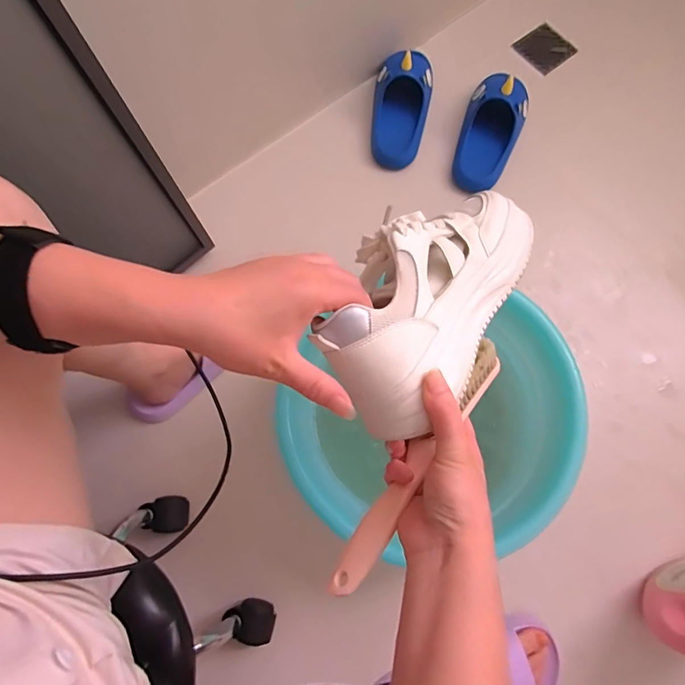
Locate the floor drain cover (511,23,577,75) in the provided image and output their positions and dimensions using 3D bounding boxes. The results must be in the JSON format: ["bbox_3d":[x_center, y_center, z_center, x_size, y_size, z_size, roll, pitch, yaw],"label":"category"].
[{"bbox_3d":[0.390,-0.567,0.871,0.089,0.007,0.089,-37,78,-10],"label":"floor drain cover"}]

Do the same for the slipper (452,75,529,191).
[{"bbox_3d":[0.252,-0.361,0.773,0.100,0.085,0.203,23,77,7],"label":"slipper"}]

